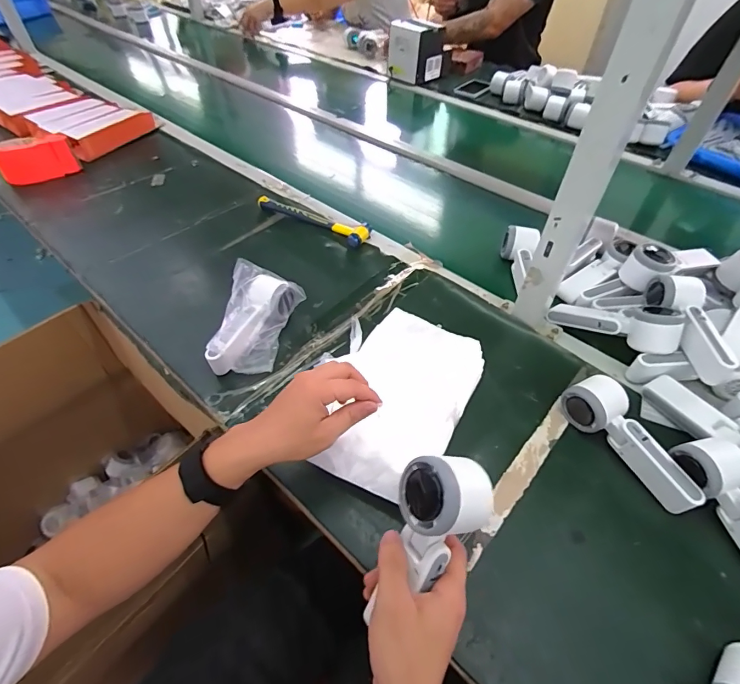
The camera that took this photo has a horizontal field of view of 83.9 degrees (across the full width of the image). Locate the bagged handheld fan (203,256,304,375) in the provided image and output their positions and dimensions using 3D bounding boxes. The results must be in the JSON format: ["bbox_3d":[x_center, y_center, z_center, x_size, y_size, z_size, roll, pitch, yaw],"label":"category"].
[{"bbox_3d":[-0.161,-0.028,0.598,0.100,0.071,0.172,5,50,4],"label":"bagged handheld fan"}]

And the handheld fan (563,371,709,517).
[{"bbox_3d":[0.308,0.114,0.483,0.065,0.047,0.167,-25,55,-20],"label":"handheld fan"}]

